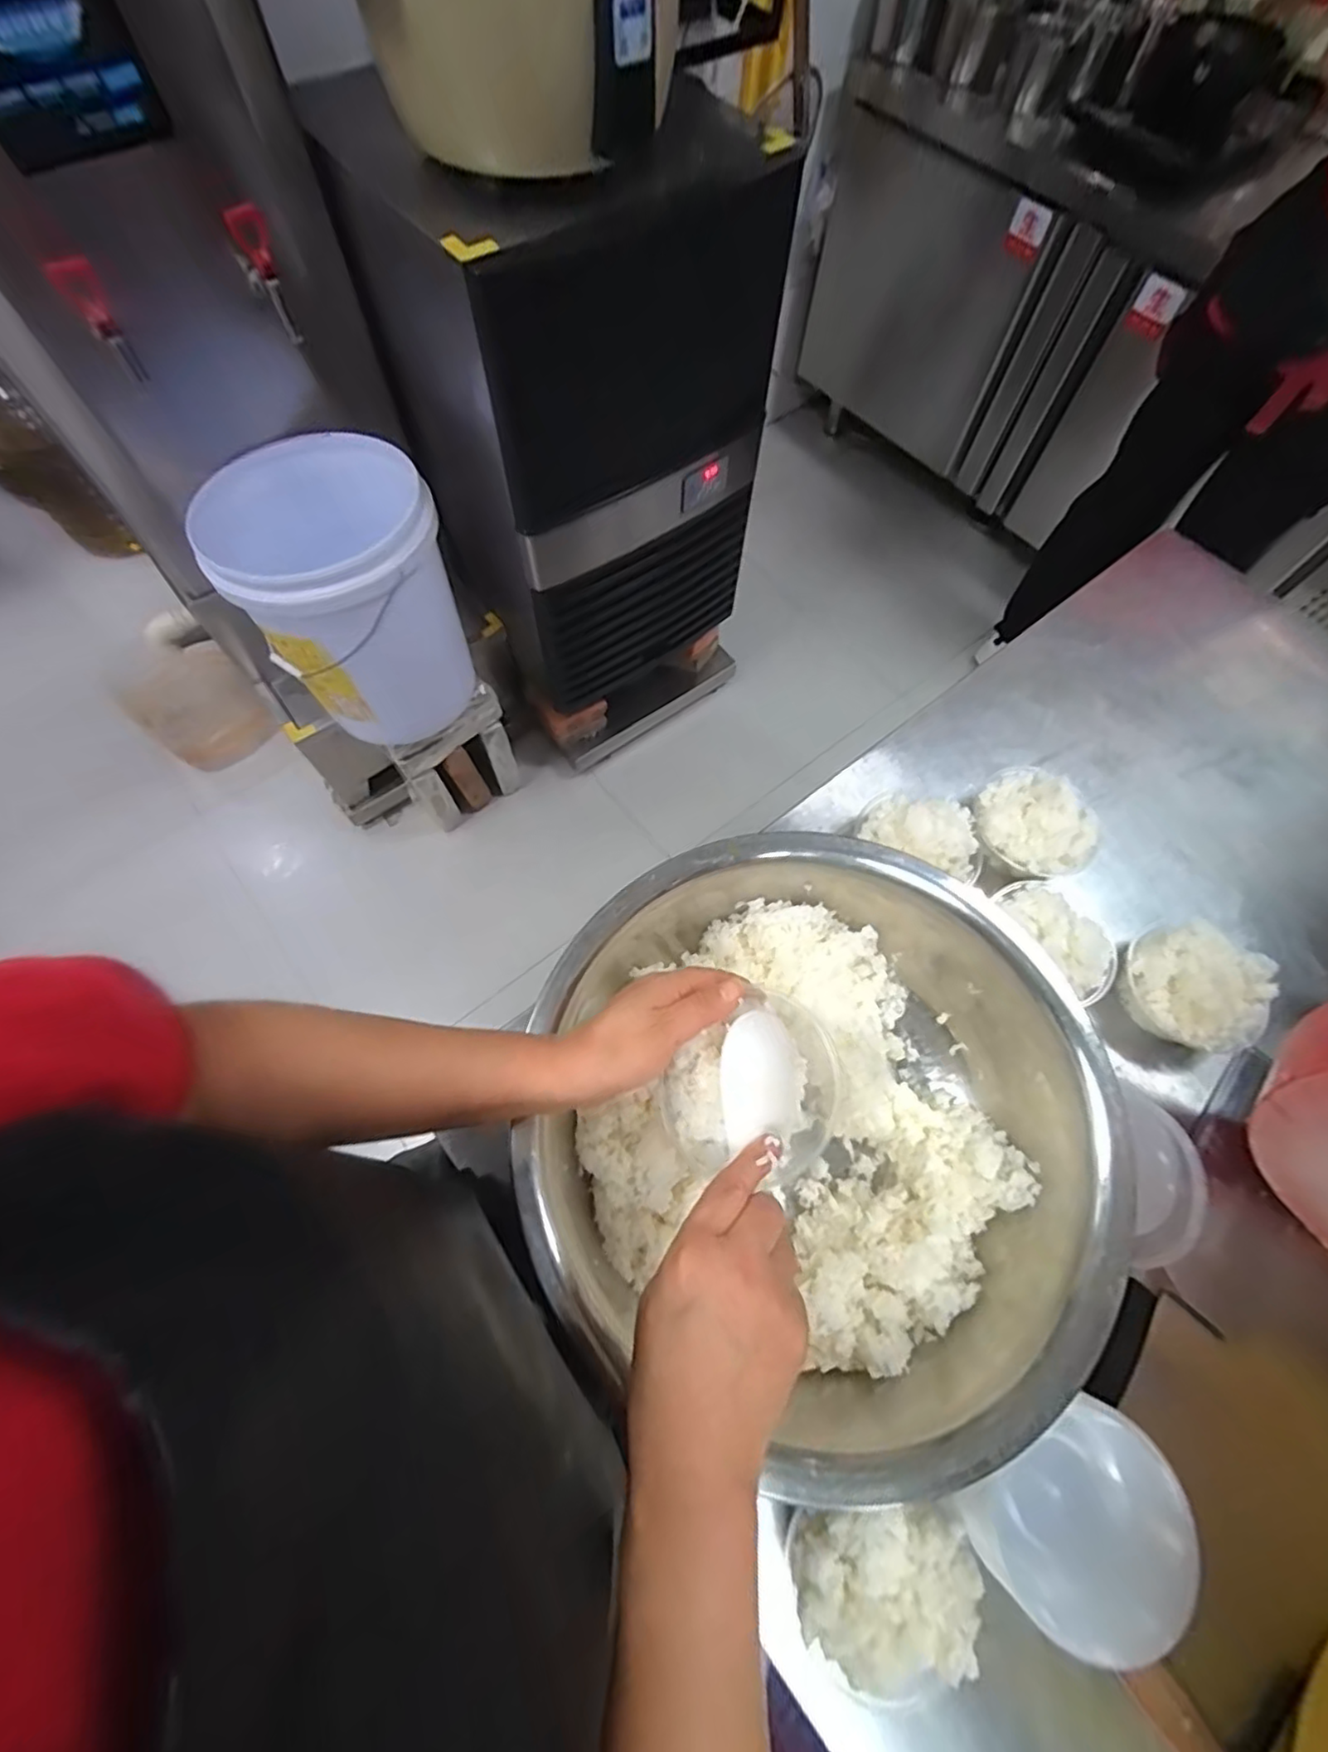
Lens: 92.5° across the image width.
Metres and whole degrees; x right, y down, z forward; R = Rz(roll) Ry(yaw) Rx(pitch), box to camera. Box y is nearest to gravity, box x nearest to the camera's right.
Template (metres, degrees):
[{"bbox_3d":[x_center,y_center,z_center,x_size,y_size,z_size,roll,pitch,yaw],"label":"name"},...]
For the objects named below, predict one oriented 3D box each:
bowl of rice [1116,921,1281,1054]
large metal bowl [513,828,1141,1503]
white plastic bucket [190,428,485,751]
[{"bbox_3d":[0.453,0.097,0.548,0.097,0.051,0.097,1,68,-1],"label":"bowl of rice"},{"bbox_3d":[0.106,0.174,0.466,0.374,0.122,0.379,1,68,-1],"label":"large metal bowl"},{"bbox_3d":[-0.515,-0.469,1.052,0.316,0.342,0.351,-30,71,-13],"label":"white plastic bucket"}]

